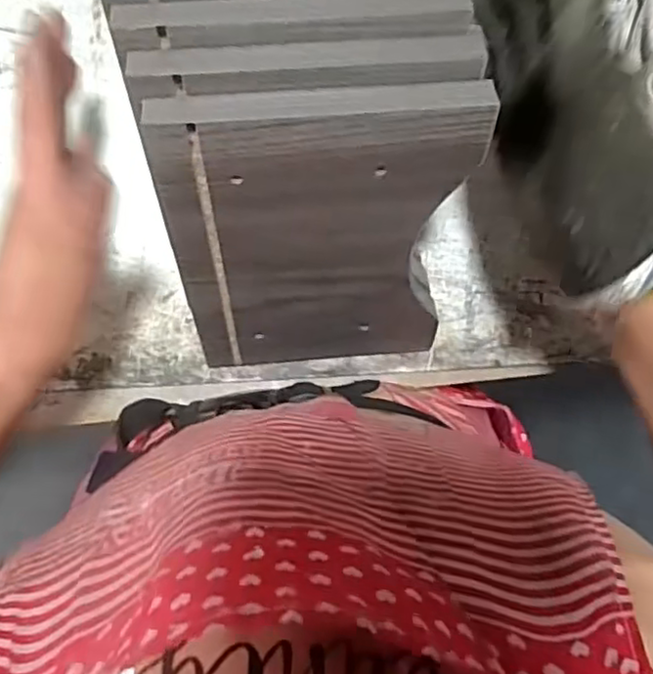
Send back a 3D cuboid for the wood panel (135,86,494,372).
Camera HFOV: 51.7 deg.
[{"bbox_3d":[-0.005,-0.043,0.352,0.140,0.197,0.011,-4,58,-3],"label":"wood panel"}]

